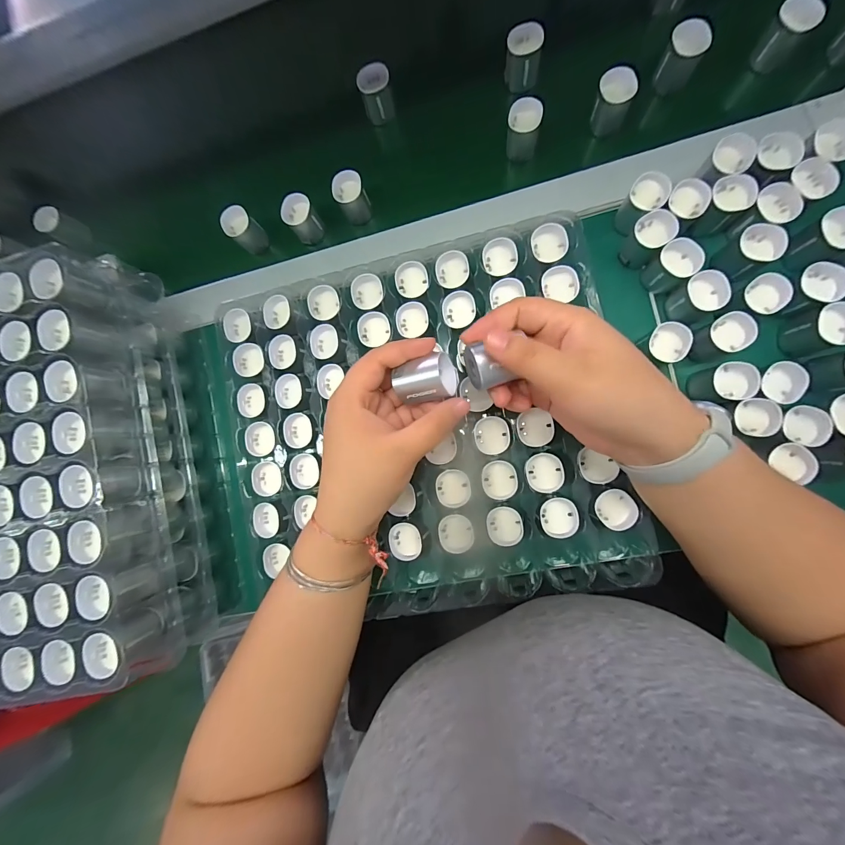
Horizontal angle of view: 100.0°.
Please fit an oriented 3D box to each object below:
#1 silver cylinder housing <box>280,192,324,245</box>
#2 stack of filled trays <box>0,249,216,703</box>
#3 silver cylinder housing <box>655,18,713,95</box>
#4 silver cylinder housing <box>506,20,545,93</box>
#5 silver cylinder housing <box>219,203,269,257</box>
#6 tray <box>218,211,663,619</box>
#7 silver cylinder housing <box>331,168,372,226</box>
[{"bbox_3d":[-0.118,-0.202,0.353,0.030,0.033,0.031,0,87,9],"label":"silver cylinder housing"},{"bbox_3d":[-0.366,0.058,0.315,0.301,0.089,0.334,-14,85,8],"label":"stack of filled trays"},{"bbox_3d":[0.222,-0.313,0.305,0.030,0.035,0.028,0,87,9],"label":"silver cylinder housing"},{"bbox_3d":[0.093,-0.336,0.327,0.031,0.034,0.030,4,88,9],"label":"silver cylinder housing"},{"bbox_3d":[-0.181,-0.197,0.364,0.025,0.041,0.030,45,94,8],"label":"silver cylinder housing"},{"bbox_3d":[-0.005,0.007,0.310,0.322,0.043,0.295,-12,85,8],"label":"tray"},{"bbox_3d":[-0.068,-0.218,0.346,0.029,0.038,0.029,0,87,9],"label":"silver cylinder housing"}]

